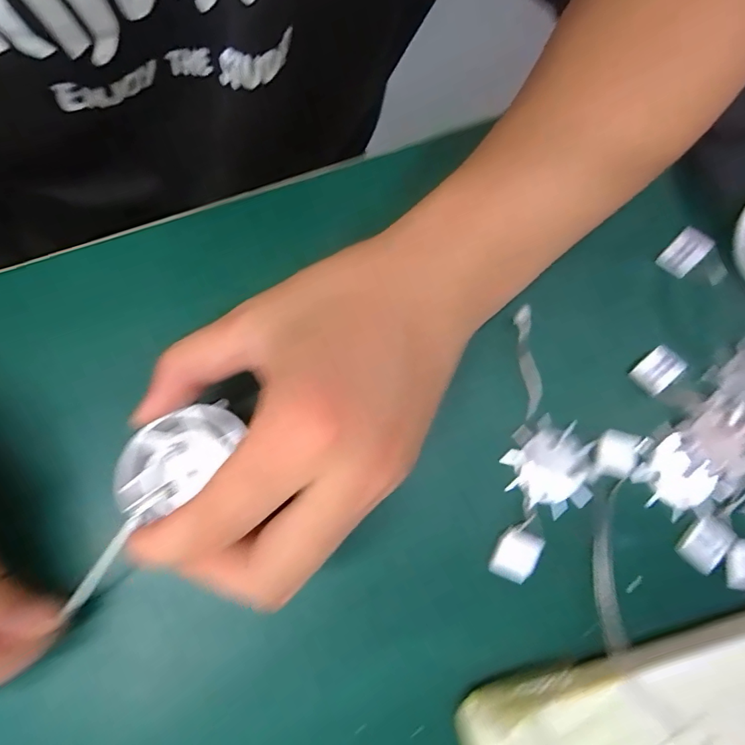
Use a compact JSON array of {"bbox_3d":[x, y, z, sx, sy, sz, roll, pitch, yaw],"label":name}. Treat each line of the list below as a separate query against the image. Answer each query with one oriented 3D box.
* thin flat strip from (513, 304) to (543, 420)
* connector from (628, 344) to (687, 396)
[{"bbox_3d":[0.073,-0.006,0.222,0.009,0.004,0.051,-7,81,7],"label":"thin flat strip"},{"bbox_3d":[0.135,-0.002,0.222,0.022,0.005,0.016,-42,81,-9],"label":"connector"}]

